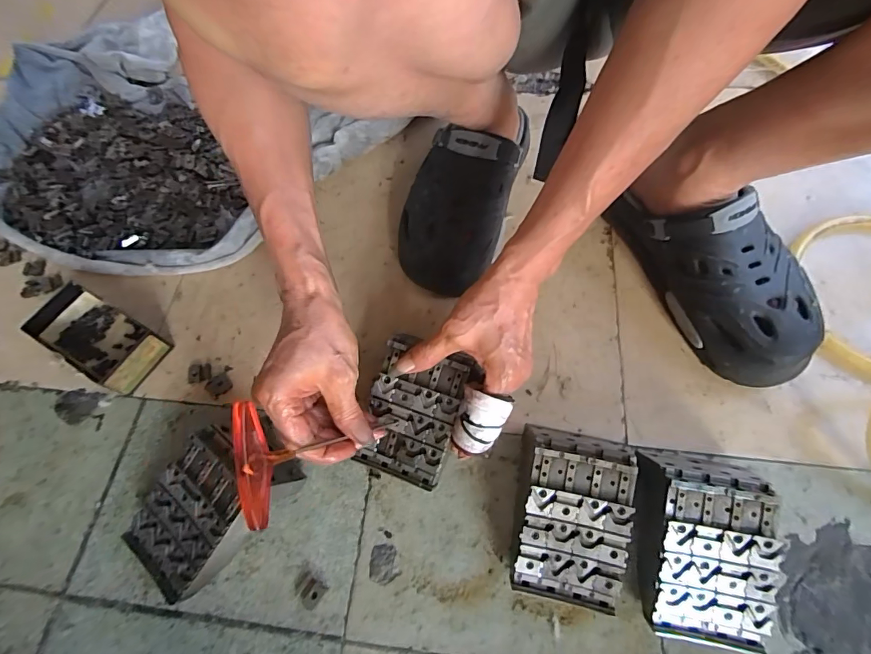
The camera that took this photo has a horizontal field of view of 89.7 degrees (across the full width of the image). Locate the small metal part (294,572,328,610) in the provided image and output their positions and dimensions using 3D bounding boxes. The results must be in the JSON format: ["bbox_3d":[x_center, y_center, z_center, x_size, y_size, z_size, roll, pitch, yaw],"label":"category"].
[{"bbox_3d":[-0.106,0.221,0.367,0.026,0.006,0.020,31,70,16],"label":"small metal part"}]

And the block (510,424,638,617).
[{"bbox_3d":[0.106,0.150,0.358,0.092,0.063,0.133,10,66,8],"label":"block"}]

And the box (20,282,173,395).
[{"bbox_3d":[-0.358,0.013,0.467,0.132,0.038,0.068,27,69,15],"label":"box"}]

